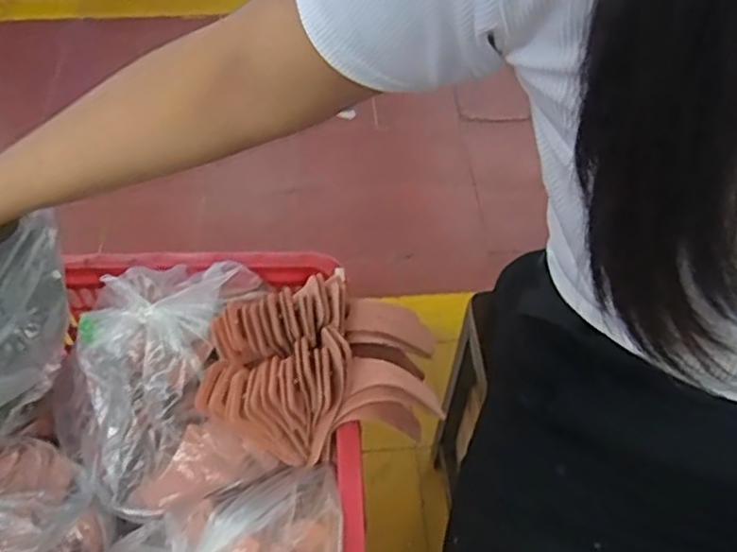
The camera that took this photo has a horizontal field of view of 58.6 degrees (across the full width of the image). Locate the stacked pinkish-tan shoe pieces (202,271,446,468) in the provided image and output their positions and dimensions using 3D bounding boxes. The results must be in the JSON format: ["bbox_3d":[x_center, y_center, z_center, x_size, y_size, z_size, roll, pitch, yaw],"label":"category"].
[{"bbox_3d":[-0.039,0.078,0.563,0.199,0.088,0.126,-5,54,-5],"label":"stacked pinkish-tan shoe pieces"}]

